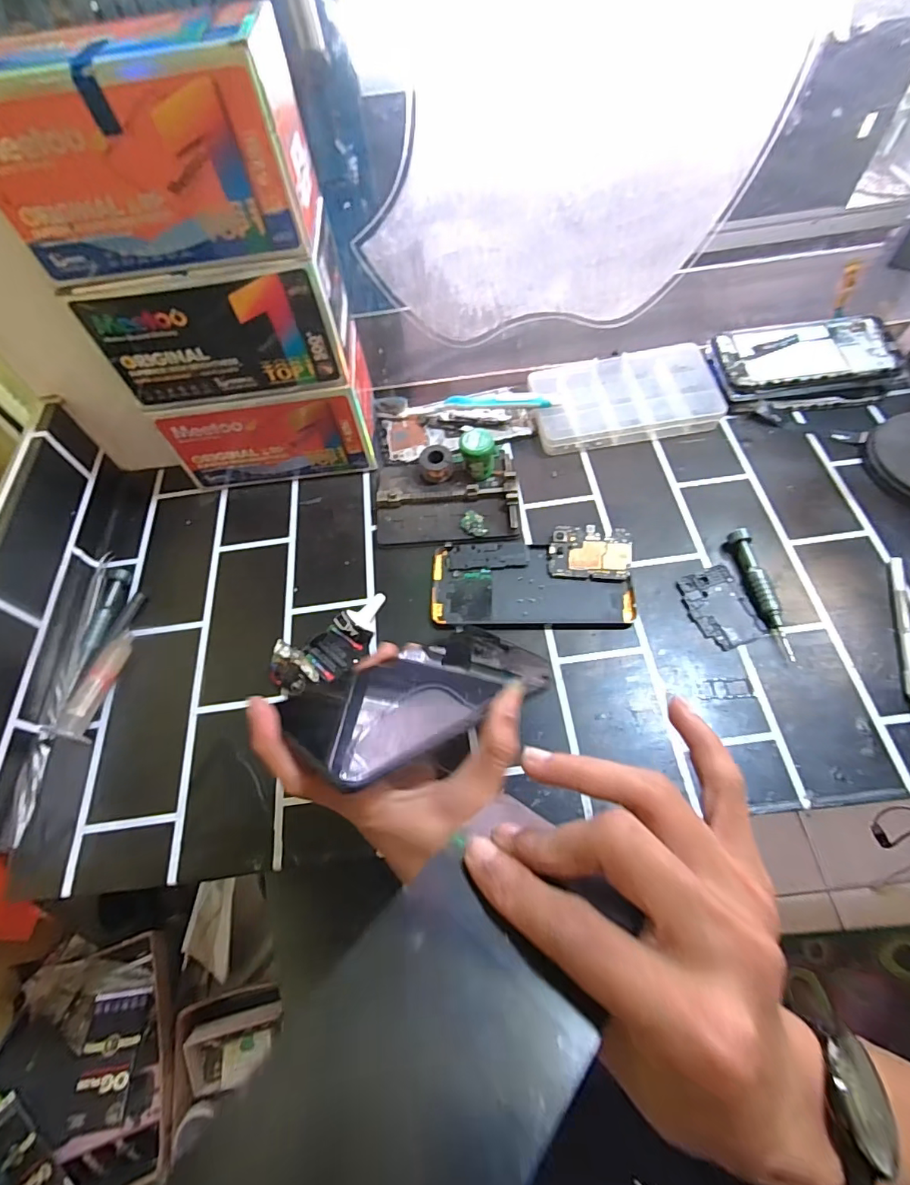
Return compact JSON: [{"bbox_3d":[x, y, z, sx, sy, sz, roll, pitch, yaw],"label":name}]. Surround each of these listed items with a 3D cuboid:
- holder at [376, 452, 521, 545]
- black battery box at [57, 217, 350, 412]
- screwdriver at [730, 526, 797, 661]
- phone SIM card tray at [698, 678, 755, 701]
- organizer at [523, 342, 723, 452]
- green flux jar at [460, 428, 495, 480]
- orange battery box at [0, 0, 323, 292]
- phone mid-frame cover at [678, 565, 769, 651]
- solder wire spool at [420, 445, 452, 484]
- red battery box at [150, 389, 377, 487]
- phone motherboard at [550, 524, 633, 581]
[{"bbox_3d":[-0.009,-0.086,0.460,0.126,0.020,0.090,-3,62,3],"label":"holder"},{"bbox_3d":[-0.174,-0.209,0.388,0.178,0.089,0.076,-11,61,-2],"label":"black battery box"},{"bbox_3d":[0.241,-0.002,0.397,0.015,0.017,0.109,-7,61,0],"label":"screwdriver"},{"bbox_3d":[0.199,0.070,0.372,0.039,0.004,0.016,-4,61,2],"label":"phone SIM card tray"},{"bbox_3d":[0.165,-0.193,0.502,0.171,0.026,0.102,-6,61,1],"label":"organizer"},{"bbox_3d":[0.021,-0.122,0.460,0.029,0.041,0.031,-2,62,3],"label":"green flux jar"},{"bbox_3d":[-0.180,-0.275,0.310,0.181,0.098,0.095,-7,61,1],"label":"orange battery box"},{"bbox_3d":[0.209,0.011,0.401,0.046,0.004,0.065,-15,62,-4],"label":"phone mid-frame cover"},{"bbox_3d":[-0.018,-0.120,0.473,0.029,0.022,0.033,-7,61,1],"label":"solder wire spool"},{"bbox_3d":[-0.167,-0.170,0.476,0.176,0.093,0.089,-7,61,1],"label":"red battery box"},{"bbox_3d":[0.113,-0.033,0.425,0.066,0.004,0.046,2,72,9],"label":"phone motherboard"}]

